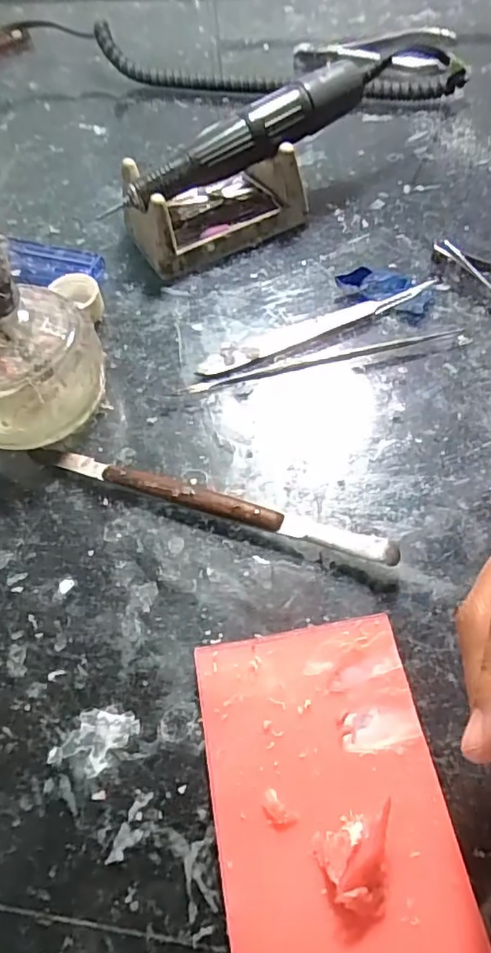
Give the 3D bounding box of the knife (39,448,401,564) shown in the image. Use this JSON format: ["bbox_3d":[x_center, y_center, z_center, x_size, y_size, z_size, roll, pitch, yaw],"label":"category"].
[{"bbox_3d":[-0.019,0.010,0.252,0.170,0.010,0.012,15,62,13],"label":"knife"}]

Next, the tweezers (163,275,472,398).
[{"bbox_3d":[0.038,-0.070,0.298,0.143,0.004,0.037,-16,59,-5],"label":"tweezers"}]

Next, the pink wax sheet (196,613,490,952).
[{"bbox_3d":[0.030,0.119,0.181,0.075,0.009,0.143,-10,58,-2],"label":"pink wax sheet"}]

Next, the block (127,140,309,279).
[{"bbox_3d":[-0.020,-0.162,0.335,0.096,0.044,0.055,-29,61,-13],"label":"block"}]

